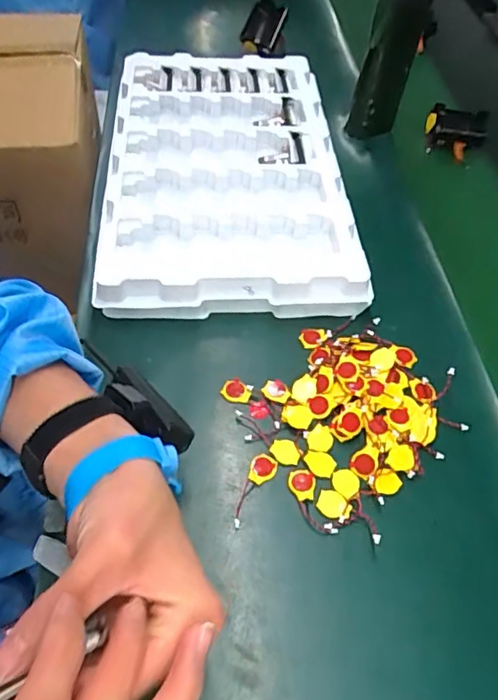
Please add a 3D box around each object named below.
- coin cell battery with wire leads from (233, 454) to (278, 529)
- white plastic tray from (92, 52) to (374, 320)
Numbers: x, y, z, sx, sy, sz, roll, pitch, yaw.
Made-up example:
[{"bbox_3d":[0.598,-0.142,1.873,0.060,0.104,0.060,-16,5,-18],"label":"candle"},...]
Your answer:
[{"bbox_3d":[0.005,0.104,0.407,0.019,0.004,0.060,16,53,10],"label":"coin cell battery with wire leads"},{"bbox_3d":[-0.029,-0.212,0.638,0.259,0.047,0.443,-2,52,-4],"label":"white plastic tray"}]

